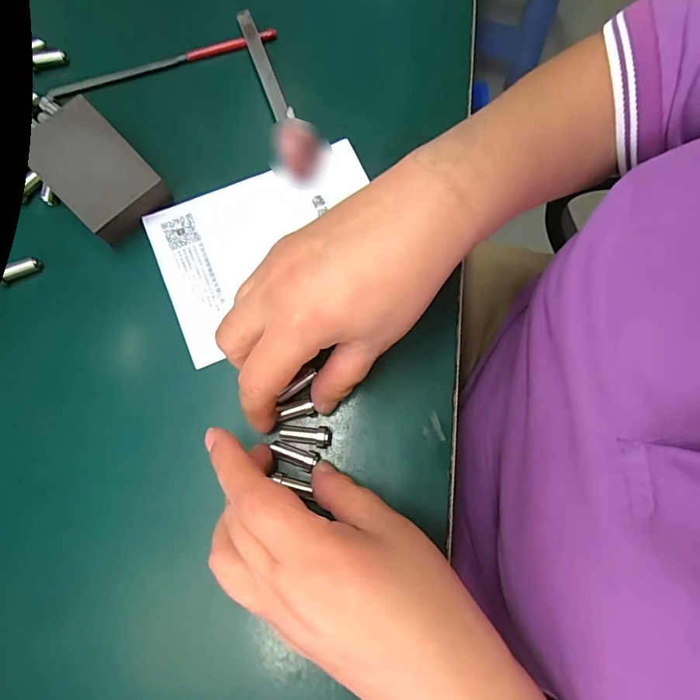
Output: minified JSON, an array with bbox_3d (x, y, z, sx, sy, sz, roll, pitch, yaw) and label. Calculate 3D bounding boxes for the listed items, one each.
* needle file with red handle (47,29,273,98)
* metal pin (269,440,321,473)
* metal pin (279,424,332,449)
[{"bbox_3d":[-0.127,-0.197,0.307,0.156,0.010,0.013,-15,76,-4],"label":"needle file with red handle"},{"bbox_3d":[-0.030,0.056,0.240,0.026,0.007,0.010,20,76,9],"label":"metal pin"},{"bbox_3d":[-0.024,0.045,0.242,0.028,0.010,0.011,10,76,3],"label":"metal pin"}]

